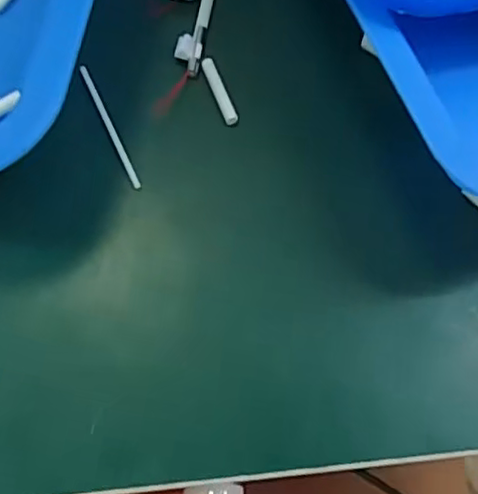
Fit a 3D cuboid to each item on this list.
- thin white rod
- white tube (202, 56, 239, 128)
[{"bbox_3d":[-0.051,-0.048,0.261,0.004,0.004,0.059,-23,72,-10],"label":"thin white rod"},{"bbox_3d":[-0.008,-0.064,0.267,0.006,0.004,0.033,-19,71,-9],"label":"white tube"}]

